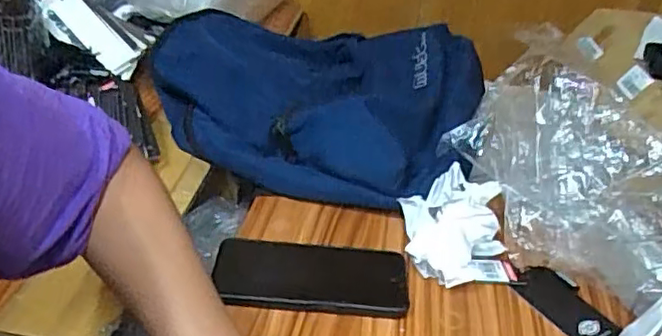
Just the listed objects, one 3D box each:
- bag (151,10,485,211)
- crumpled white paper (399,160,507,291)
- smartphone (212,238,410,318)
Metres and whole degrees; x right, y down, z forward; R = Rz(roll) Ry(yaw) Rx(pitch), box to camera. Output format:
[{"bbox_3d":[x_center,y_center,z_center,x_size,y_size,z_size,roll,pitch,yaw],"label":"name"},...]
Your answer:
[{"bbox_3d":[-0.033,-0.101,0.771,0.448,0.104,0.302,20,34,21],"label":"bag"},{"bbox_3d":[0.120,0.058,0.599,0.108,0.053,0.134,14,32,11],"label":"crumpled white paper"},{"bbox_3d":[-0.017,0.094,0.551,0.166,0.012,0.082,5,31,-2],"label":"smartphone"}]

